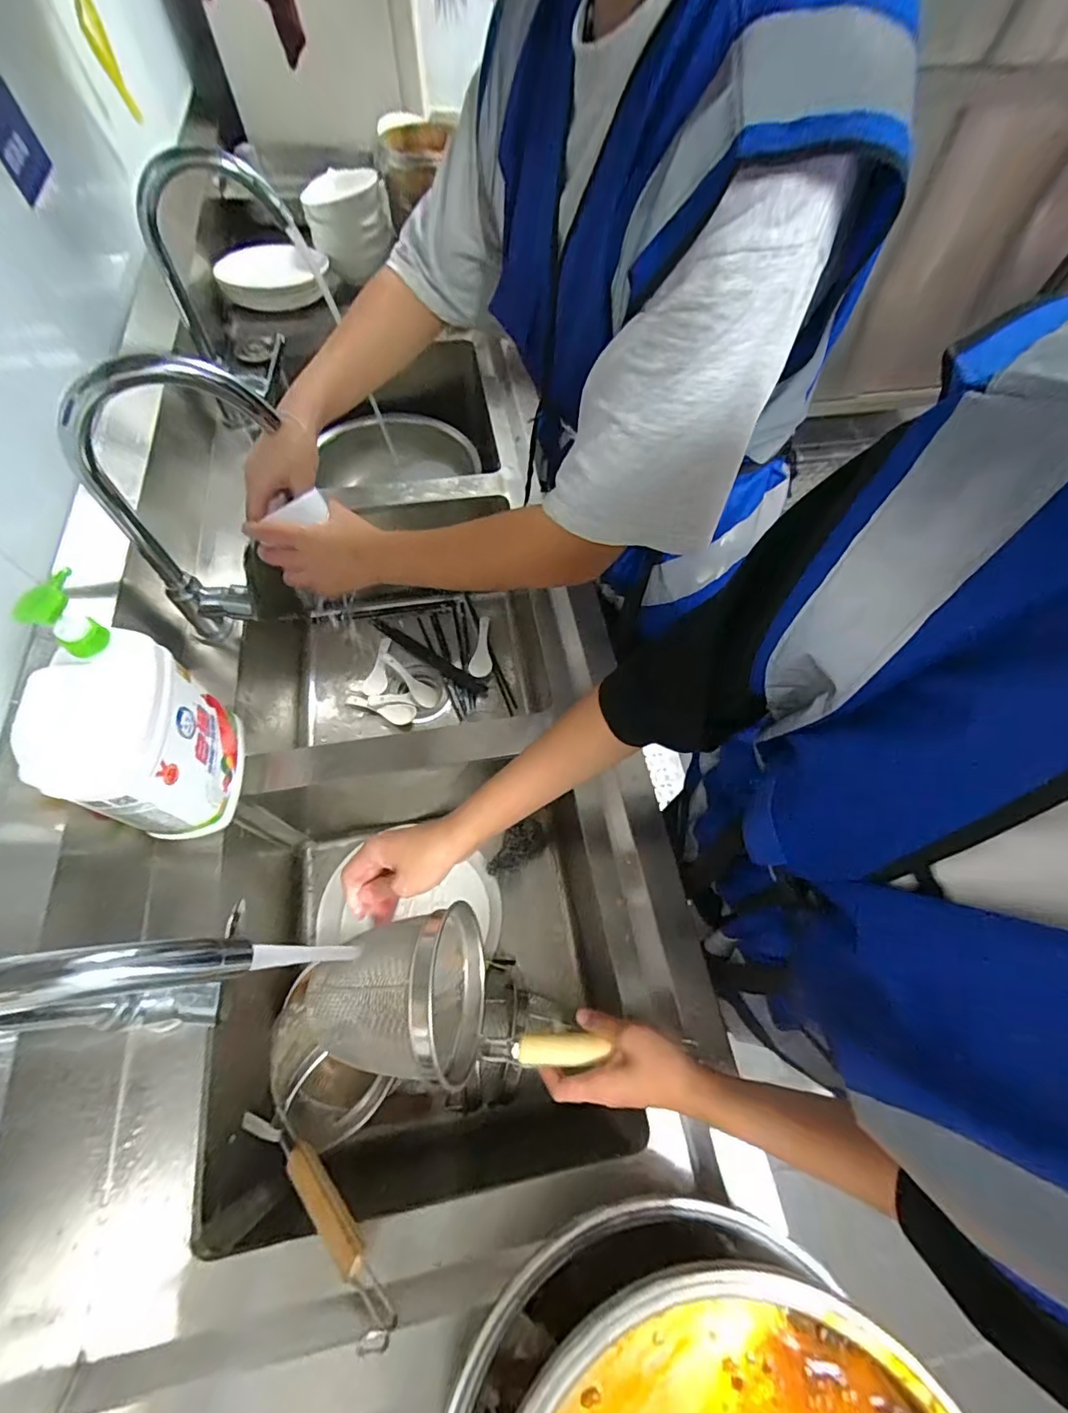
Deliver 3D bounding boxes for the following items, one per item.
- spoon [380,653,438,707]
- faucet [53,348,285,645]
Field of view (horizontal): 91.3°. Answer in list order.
[{"bbox_3d":[-0.230,-0.049,0.955,0.126,0.019,0.036,46,66,-17],"label":"spoon"},{"bbox_3d":[-0.342,-0.201,0.567,0.187,0.318,0.056,-12,64,-8],"label":"faucet"}]

